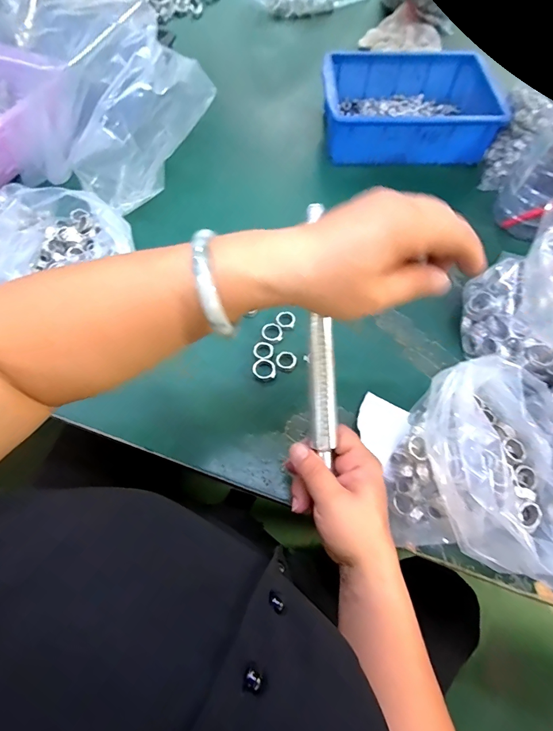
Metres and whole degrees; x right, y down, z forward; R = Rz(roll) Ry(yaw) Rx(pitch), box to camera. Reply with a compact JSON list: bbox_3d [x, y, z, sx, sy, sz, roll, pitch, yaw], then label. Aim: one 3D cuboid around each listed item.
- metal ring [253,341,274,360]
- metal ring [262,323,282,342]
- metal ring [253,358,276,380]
[{"bbox_3d":[-0.014,-0.016,0.397,0.020,0.004,0.020,0,64,-1],"label":"metal ring"},{"bbox_3d":[-0.005,-0.038,0.407,0.022,0.004,0.021,0,64,-1],"label":"metal ring"},{"bbox_3d":[-0.012,0.004,0.390,0.024,0.008,0.023,0,64,-1],"label":"metal ring"}]

